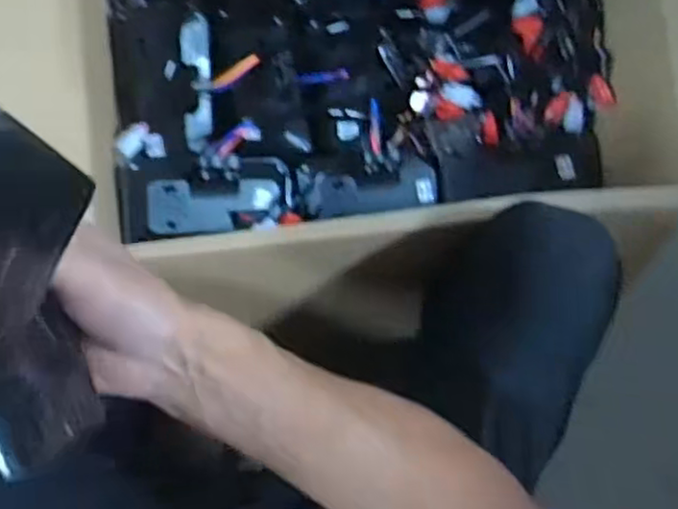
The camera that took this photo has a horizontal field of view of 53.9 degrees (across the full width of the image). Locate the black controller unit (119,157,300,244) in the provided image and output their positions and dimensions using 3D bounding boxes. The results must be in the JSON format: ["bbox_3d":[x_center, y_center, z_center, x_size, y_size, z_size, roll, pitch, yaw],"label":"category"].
[{"bbox_3d":[-0.116,-0.053,0.623,0.163,0.050,0.072,-10,86,-28],"label":"black controller unit"}]

